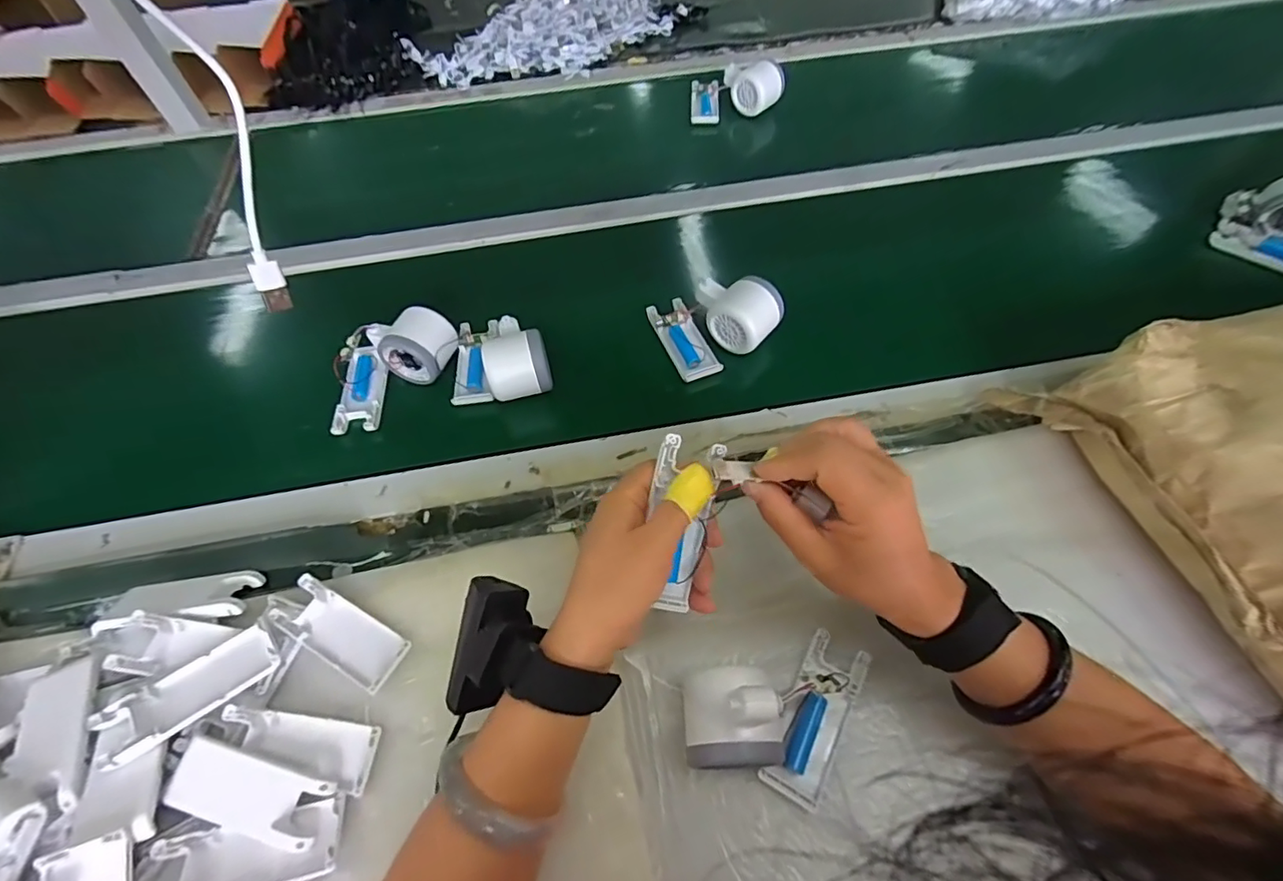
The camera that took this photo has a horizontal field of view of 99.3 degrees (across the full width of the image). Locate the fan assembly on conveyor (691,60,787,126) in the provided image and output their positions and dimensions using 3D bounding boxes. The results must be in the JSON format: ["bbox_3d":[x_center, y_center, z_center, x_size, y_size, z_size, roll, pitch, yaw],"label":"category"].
[{"bbox_3d":[0.136,-0.504,0.776,0.130,0.052,0.081,2,58,4],"label":"fan assembly on conveyor"}]

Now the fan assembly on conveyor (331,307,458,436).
[{"bbox_3d":[-0.236,-0.066,0.515,0.109,0.053,0.100,-5,58,0],"label":"fan assembly on conveyor"}]

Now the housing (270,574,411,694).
[{"bbox_3d":[-0.215,0.139,0.392,0.102,0.016,0.038,24,62,17],"label":"housing"}]

